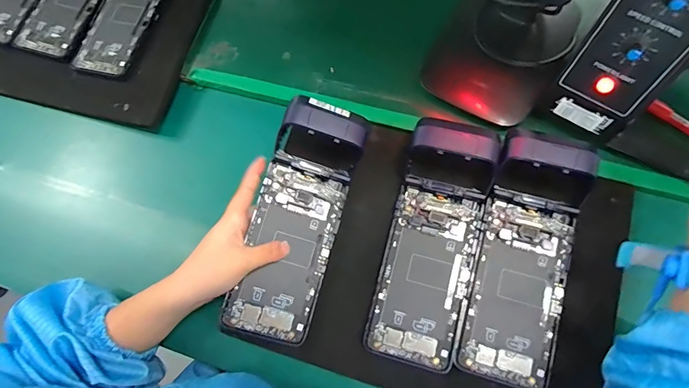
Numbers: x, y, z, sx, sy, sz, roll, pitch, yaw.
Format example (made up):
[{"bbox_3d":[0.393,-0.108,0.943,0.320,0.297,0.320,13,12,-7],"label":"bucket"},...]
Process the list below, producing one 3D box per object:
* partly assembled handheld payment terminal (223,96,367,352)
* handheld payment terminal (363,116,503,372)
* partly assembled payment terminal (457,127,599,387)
[{"bbox_3d":[-0.045,0.023,0.386,0.079,0.048,0.223,15,83,7],"label":"partly assembled handheld payment terminal"},{"bbox_3d":[0.082,0.040,0.367,0.083,0.047,0.219,14,73,8],"label":"handheld payment terminal"},{"bbox_3d":[0.164,0.052,0.365,0.080,0.032,0.223,14,85,7],"label":"partly assembled payment terminal"}]

